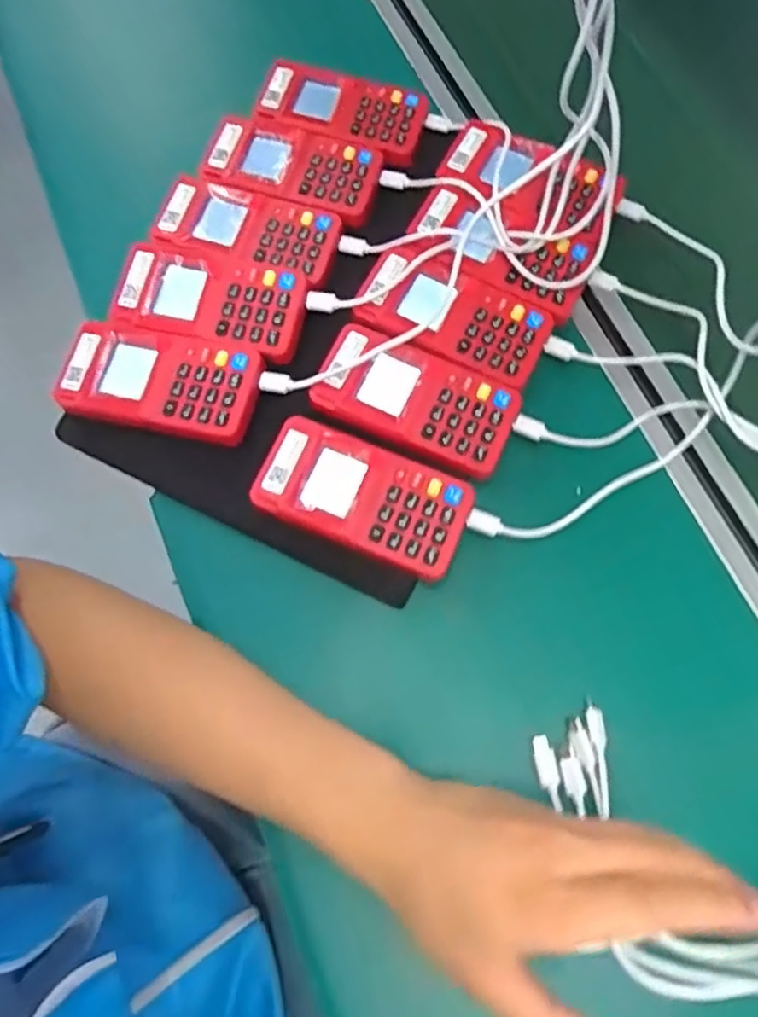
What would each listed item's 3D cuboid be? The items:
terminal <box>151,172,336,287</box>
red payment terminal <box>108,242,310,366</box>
[{"bbox_3d":[-0.085,-0.187,0.436,0.113,0.015,0.060,15,71,6],"label":"terminal"},{"bbox_3d":[-0.107,-0.135,0.421,0.119,0.014,0.056,16,71,6],"label":"red payment terminal"}]

